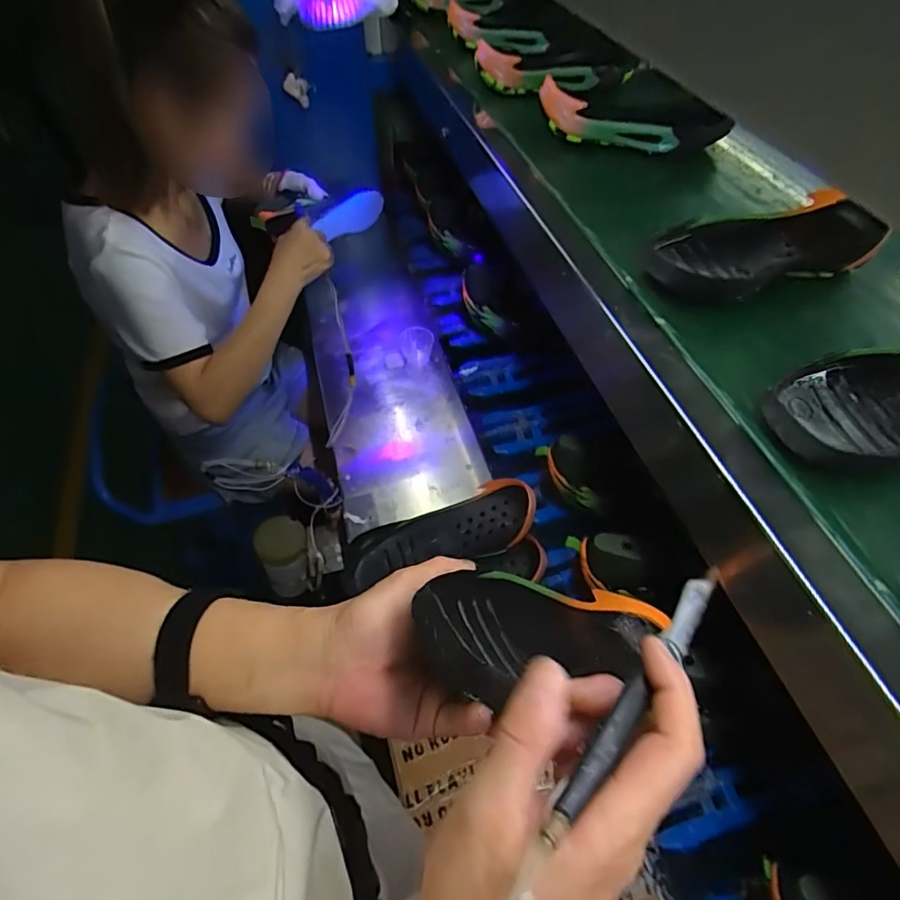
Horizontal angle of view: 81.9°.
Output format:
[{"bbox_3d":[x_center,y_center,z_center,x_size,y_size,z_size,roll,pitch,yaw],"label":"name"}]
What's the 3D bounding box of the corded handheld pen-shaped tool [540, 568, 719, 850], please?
[{"bbox_3d":[0.088,0.109,0.237,0.016,0.018,0.152,36,51,25],"label":"corded handheld pen-shaped tool"}]

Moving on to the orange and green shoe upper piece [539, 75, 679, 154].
[{"bbox_3d":[0.185,-0.394,0.611,0.162,0.050,0.063,8,53,7],"label":"orange and green shoe upper piece"}]

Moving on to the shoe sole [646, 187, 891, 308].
[{"bbox_3d":[0.281,-0.184,0.463,0.214,0.021,0.081,-14,74,-3],"label":"shoe sole"}]

